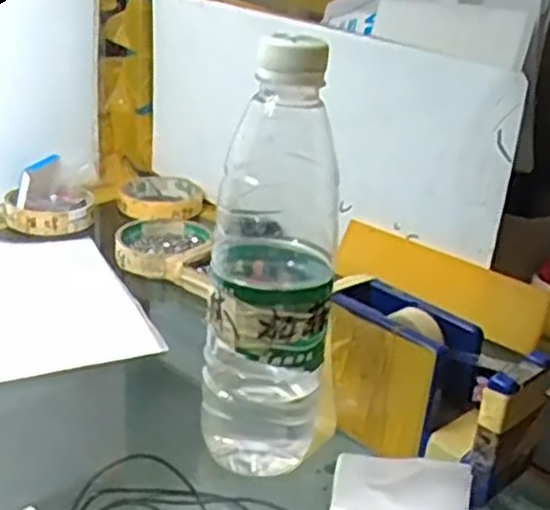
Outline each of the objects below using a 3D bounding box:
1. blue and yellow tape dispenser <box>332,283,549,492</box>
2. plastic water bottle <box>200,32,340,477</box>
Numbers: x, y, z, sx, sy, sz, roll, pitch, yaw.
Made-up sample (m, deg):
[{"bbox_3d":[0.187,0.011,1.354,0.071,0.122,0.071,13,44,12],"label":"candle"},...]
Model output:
[{"bbox_3d":[0.069,0.063,0.429,0.043,0.074,0.085,-18,32,-41],"label":"blue and yellow tape dispenser"},{"bbox_3d":[0.001,0.010,0.396,0.069,0.227,0.071,5,24,2],"label":"plastic water bottle"}]

